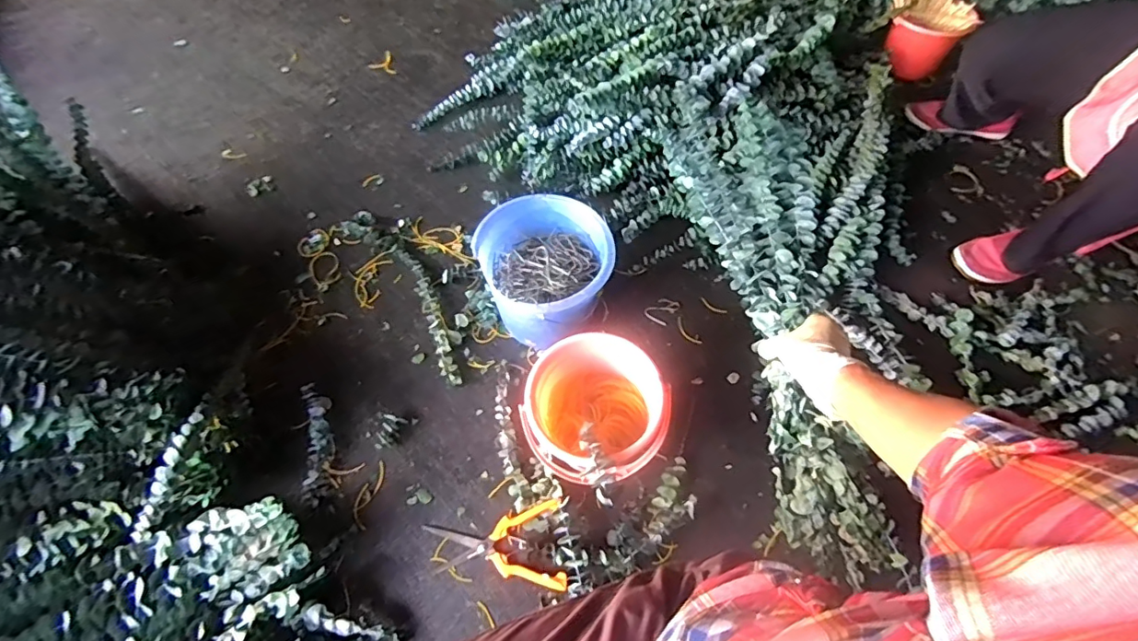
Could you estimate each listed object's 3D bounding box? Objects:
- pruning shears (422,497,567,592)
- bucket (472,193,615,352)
[{"bbox_3d":[-0.113,0.345,0.799,0.209,0.026,0.124,-4,63,0],"label":"pruning shears"},{"bbox_3d":[-0.033,-0.079,0.931,0.202,0.193,0.220,-1,59,1],"label":"bucket"}]

